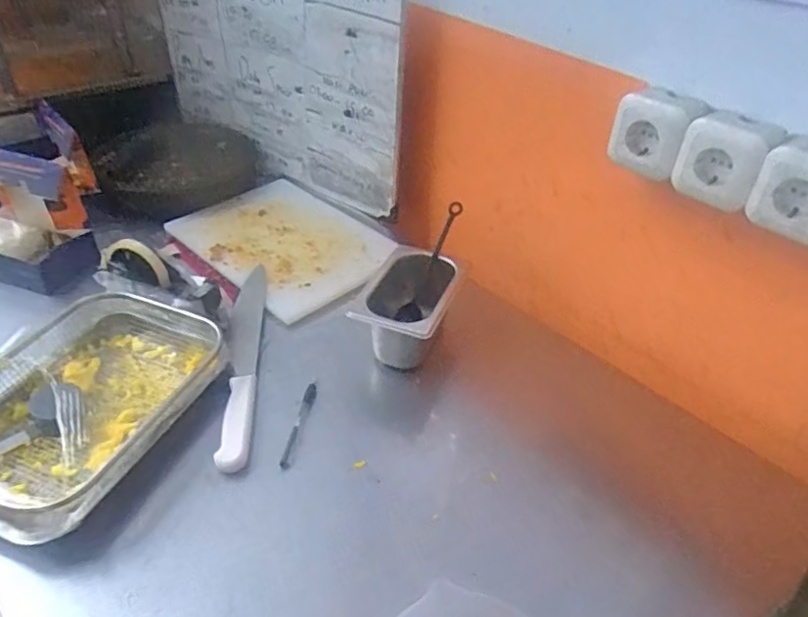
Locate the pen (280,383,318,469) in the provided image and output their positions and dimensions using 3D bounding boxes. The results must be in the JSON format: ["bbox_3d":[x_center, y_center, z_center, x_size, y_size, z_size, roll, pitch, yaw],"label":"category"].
[{"bbox_3d":[-0.124,0.136,0.702,0.013,0.005,0.125,7,39,6],"label":"pen"}]

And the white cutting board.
[{"bbox_3d":[-0.191,-0.118,0.981,0.257,0.011,0.355,-29,48,-33],"label":"white cutting board"}]

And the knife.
[{"bbox_3d":[-0.213,0.051,0.773,0.049,0.024,0.360,-3,39,-7],"label":"knife"}]

